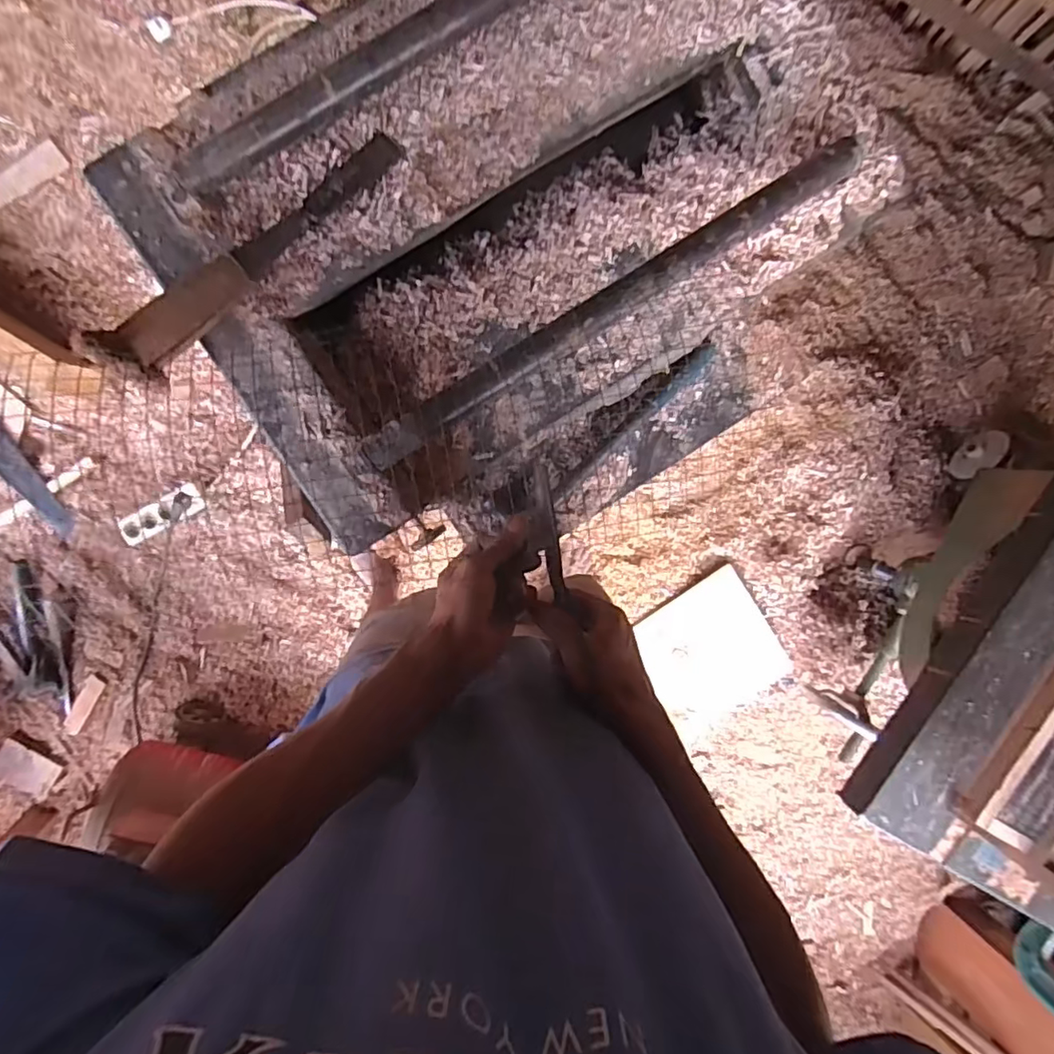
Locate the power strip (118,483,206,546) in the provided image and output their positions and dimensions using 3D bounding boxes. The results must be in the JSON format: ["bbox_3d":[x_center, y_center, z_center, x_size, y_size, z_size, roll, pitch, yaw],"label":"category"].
[{"bbox_3d":[-0.778,-0.025,1.260,0.203,0.044,0.067,-27,99,0],"label":"power strip"}]

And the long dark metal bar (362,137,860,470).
[{"bbox_3d":[0.075,-0.197,0.515,0.493,0.035,0.032,-34,100,-2],"label":"long dark metal bar"}]

